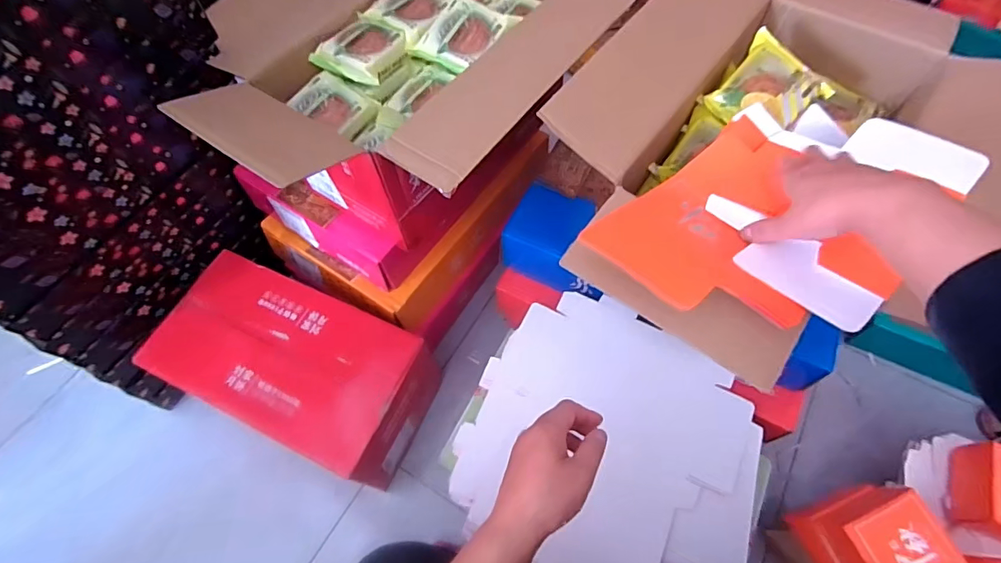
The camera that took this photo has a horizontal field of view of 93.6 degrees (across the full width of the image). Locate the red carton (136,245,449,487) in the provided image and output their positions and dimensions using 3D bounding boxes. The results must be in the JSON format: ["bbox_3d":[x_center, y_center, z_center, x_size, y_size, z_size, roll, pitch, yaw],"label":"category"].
[{"bbox_3d":[-0.323,0.134,0.750,0.398,0.162,0.210,20,64,12],"label":"red carton"}]

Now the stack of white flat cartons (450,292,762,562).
[{"bbox_3d":[0.141,0.201,0.593,0.352,0.041,0.323,22,65,13],"label":"stack of white flat cartons"}]

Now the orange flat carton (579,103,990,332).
[{"bbox_3d":[0.260,-0.064,0.434,0.338,0.039,0.203,-37,59,-23],"label":"orange flat carton"}]

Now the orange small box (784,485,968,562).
[{"bbox_3d":[0.460,0.328,0.585,0.118,0.116,0.115,-19,63,-8],"label":"orange small box"}]

